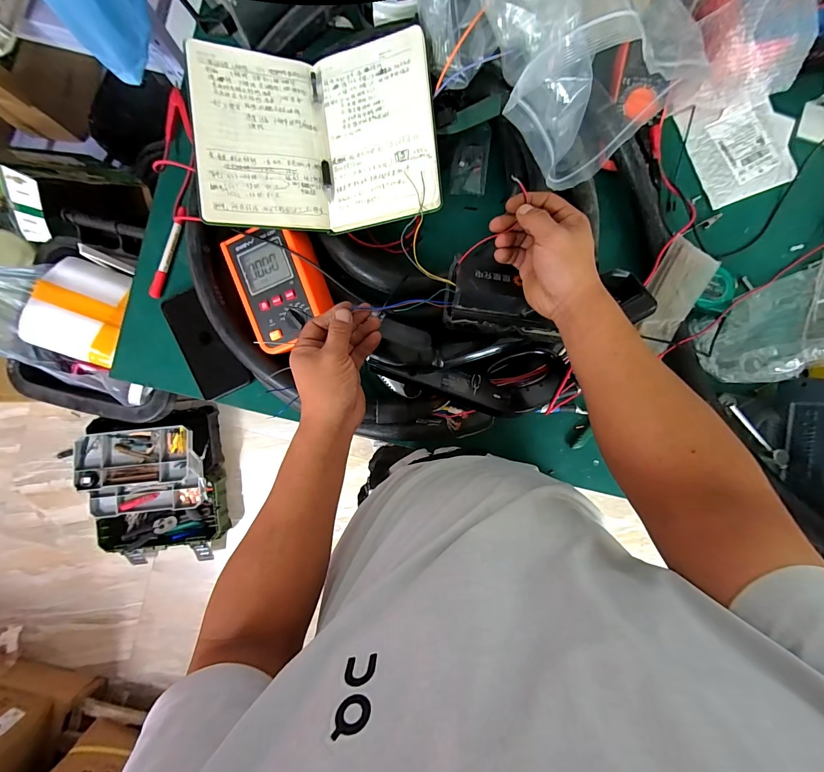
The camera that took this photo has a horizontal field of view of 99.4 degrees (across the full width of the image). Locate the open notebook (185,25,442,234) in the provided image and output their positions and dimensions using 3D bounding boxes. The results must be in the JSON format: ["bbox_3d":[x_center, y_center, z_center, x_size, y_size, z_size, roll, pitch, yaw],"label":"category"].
[{"bbox_3d":[-0.111,-0.302,0.421,0.270,0.044,0.210,-5,89,0],"label":"open notebook"}]

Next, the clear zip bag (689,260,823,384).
[{"bbox_3d":[0.581,-0.105,0.475,0.371,0.103,0.145,-16,89,-1],"label":"clear zip bag"}]

